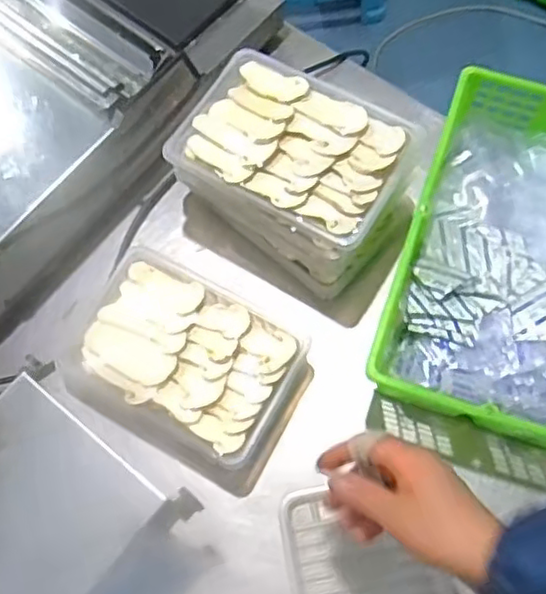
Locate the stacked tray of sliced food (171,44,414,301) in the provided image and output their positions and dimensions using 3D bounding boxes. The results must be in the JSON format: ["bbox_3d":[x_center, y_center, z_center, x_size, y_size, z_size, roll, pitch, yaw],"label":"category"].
[{"bbox_3d":[0.020,-0.125,0.653,0.217,0.113,0.142,35,73,14],"label":"stacked tray of sliced food"}]

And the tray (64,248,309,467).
[{"bbox_3d":[-0.085,0.057,0.634,0.207,0.066,0.143,26,71,11],"label":"tray"}]

